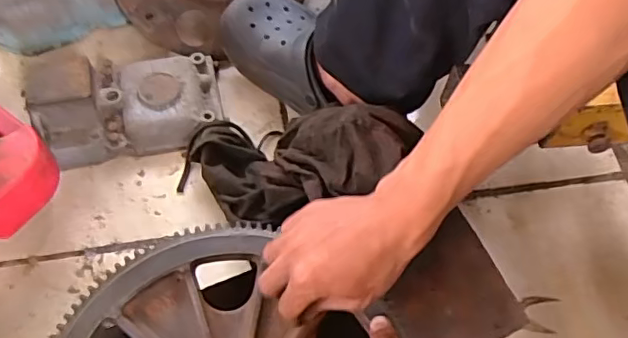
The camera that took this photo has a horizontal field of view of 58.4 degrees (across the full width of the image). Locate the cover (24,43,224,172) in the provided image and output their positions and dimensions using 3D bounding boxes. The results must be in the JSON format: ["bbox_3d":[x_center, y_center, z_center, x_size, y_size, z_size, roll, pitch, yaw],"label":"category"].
[{"bbox_3d":[-0.221,-0.089,0.673,0.209,0.081,0.129,-12,61,-10],"label":"cover"}]

